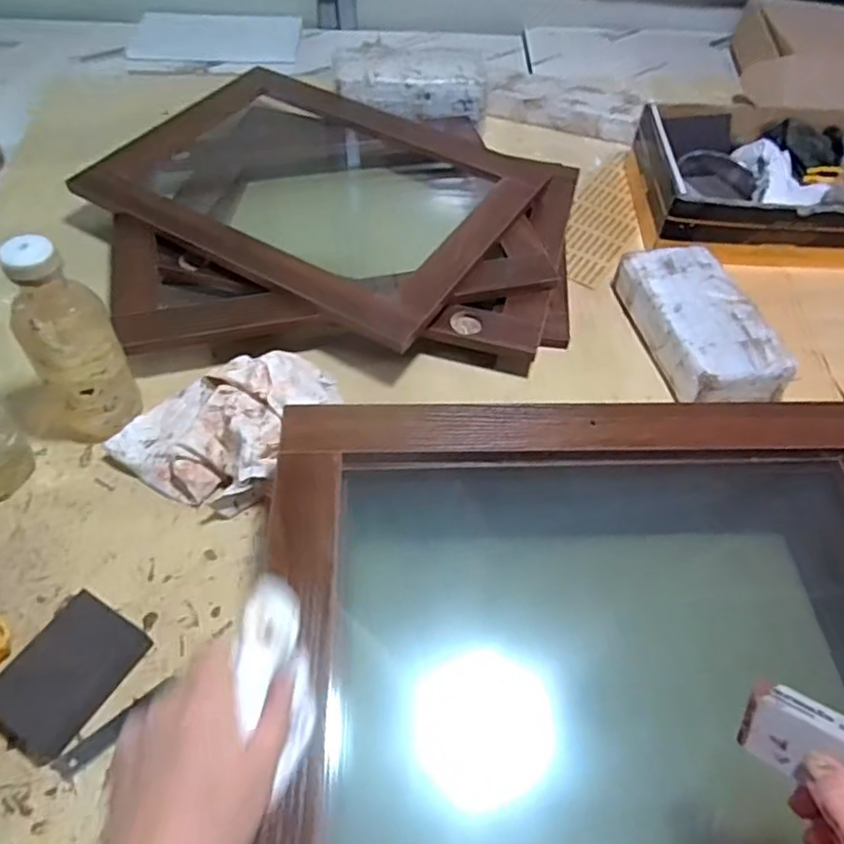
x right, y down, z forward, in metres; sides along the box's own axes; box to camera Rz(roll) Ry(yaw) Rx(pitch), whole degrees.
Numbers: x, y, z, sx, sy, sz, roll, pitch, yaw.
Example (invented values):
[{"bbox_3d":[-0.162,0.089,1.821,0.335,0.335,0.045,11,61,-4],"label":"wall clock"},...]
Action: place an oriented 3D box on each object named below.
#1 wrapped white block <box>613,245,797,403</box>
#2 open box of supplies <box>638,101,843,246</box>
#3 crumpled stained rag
[{"bbox_3d":[0.306,-0.107,0.710,0.111,0.062,0.212,-9,55,-8],"label":"wrapped white block"},{"bbox_3d":[0.443,-0.321,0.840,0.301,0.099,0.242,3,54,0],"label":"open box of supplies"},{"bbox_3d":[-0.181,-0.008,0.617,0.180,0.062,0.173,19,56,11],"label":"crumpled stained rag"}]

